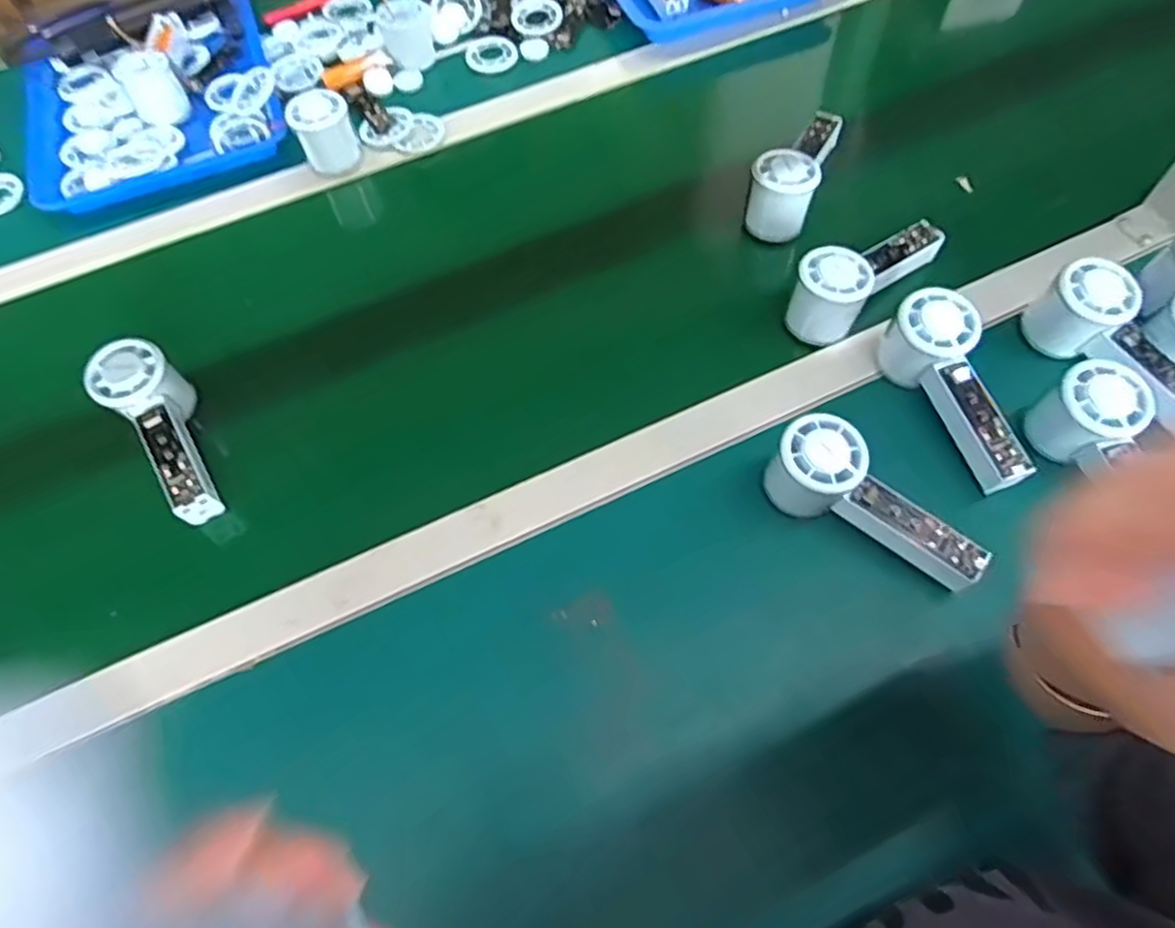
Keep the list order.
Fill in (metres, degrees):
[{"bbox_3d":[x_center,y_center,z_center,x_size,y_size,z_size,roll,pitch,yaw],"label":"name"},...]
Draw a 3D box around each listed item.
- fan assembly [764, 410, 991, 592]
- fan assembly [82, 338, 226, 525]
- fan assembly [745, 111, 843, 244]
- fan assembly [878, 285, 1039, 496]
[{"bbox_3d":[0.194,0.034,0.475,0.054,0.062,0.148,-42,68,-18],"label":"fan assembly"},{"bbox_3d":[-0.331,-0.021,0.543,0.059,0.053,0.157,-29,80,-13],"label":"fan assembly"},{"bbox_3d":[0.193,-0.280,0.644,0.056,0.059,0.152,20,65,12],"label":"fan assembly"},{"bbox_3d":[0.280,-0.054,0.529,0.057,0.066,0.156,-20,78,-8],"label":"fan assembly"}]

